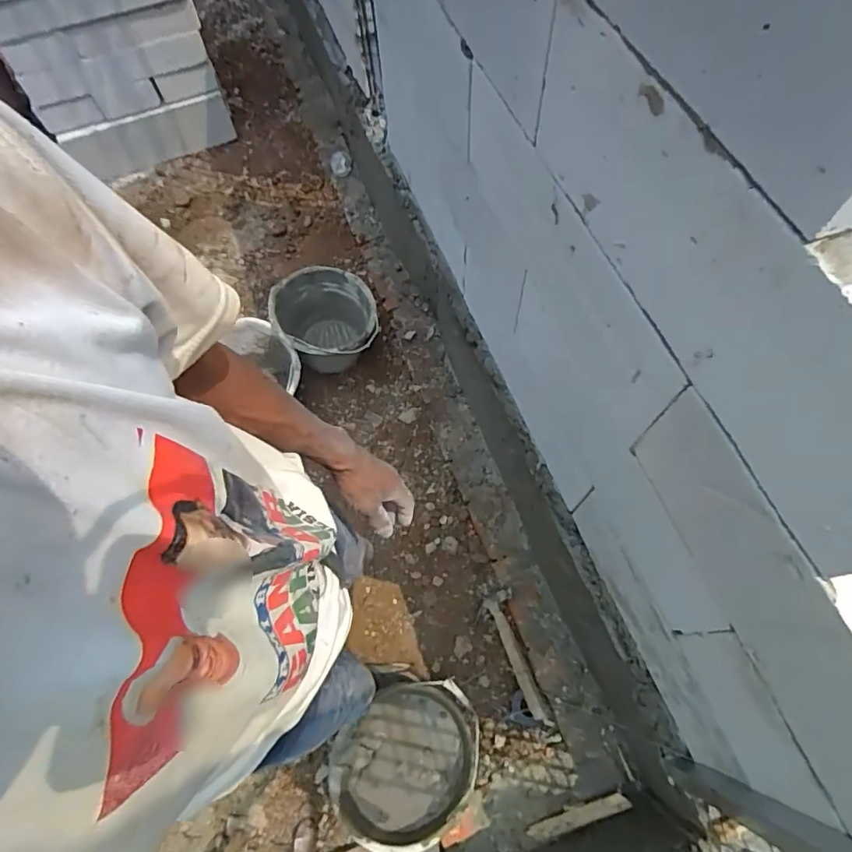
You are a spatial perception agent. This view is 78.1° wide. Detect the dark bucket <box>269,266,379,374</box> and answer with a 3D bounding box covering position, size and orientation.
[{"bbox_3d":[-0.294,-0.297,1.587,0.287,0.216,0.297,-1,67,3],"label":"dark bucket"}]

